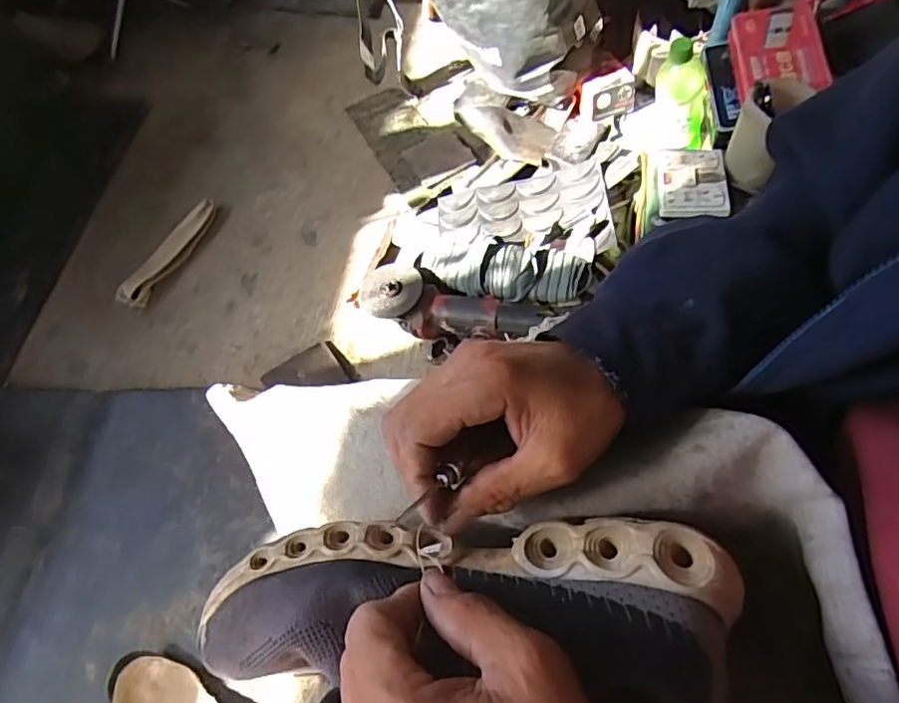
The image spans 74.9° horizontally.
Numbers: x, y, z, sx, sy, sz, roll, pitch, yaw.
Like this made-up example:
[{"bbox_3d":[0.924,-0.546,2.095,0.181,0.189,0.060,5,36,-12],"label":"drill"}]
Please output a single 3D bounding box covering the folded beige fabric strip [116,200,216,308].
[{"bbox_3d":[-0.468,-0.169,0.982,0.050,0.021,0.214,21,64,10],"label":"folded beige fabric strip"}]

